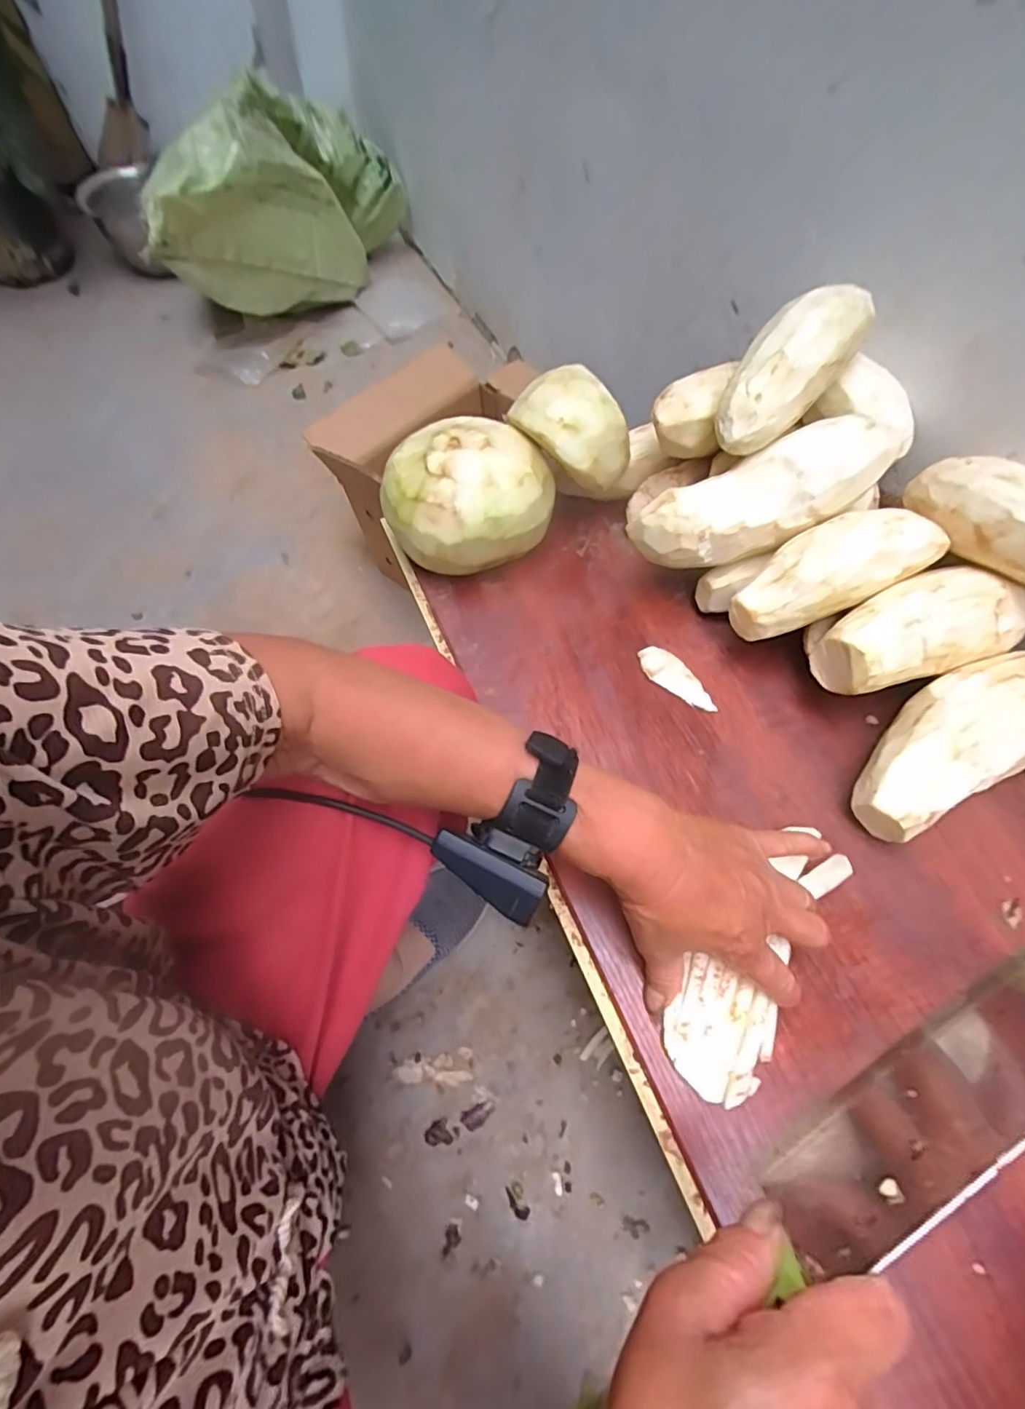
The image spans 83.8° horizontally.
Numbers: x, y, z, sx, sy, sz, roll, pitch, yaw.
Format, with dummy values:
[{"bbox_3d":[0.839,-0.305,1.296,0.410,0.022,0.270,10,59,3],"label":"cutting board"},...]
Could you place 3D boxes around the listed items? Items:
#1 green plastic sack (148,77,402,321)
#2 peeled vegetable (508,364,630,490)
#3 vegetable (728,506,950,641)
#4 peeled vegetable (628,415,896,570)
[{"bbox_3d":[-0.444,-0.919,1.062,0.435,0.299,0.223,-31,63,-17],"label":"green plastic sack"},{"bbox_3d":[0.045,-0.231,0.483,0.093,0.072,0.069,34,65,19],"label":"peeled vegetable"},{"bbox_3d":[0.230,-0.100,0.414,0.149,0.047,0.059,-27,60,13],"label":"vegetable"},{"bbox_3d":[0.186,-0.154,0.430,0.192,0.059,0.056,-21,59,11],"label":"peeled vegetable"}]

